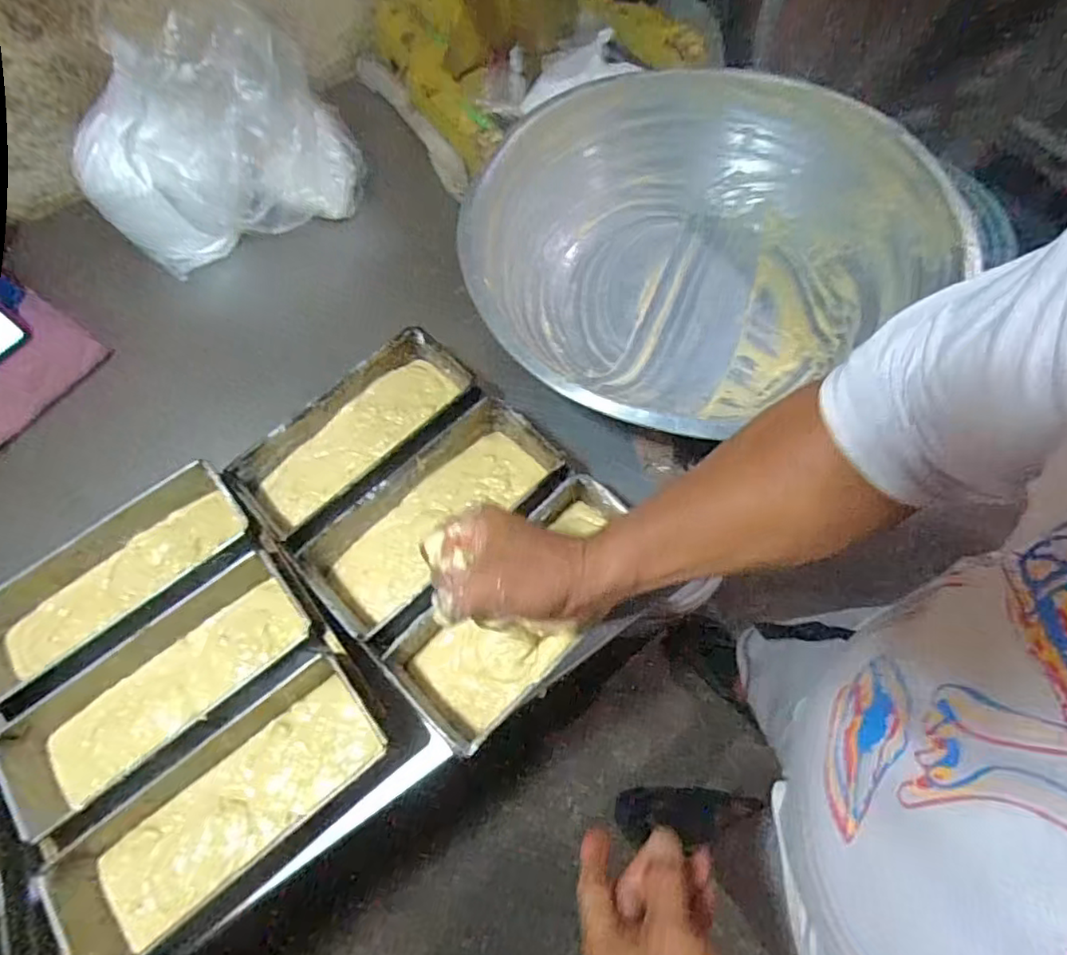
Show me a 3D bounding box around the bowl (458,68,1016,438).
[{"bbox_3d":[0.155,-0.243,0.663,0.464,0.139,0.402,-31,68,-11],"label":"bowl"}]

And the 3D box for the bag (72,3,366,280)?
[{"bbox_3d":[-0.373,-0.392,0.712,0.310,0.200,0.125,-25,67,-9],"label":"bag"}]

